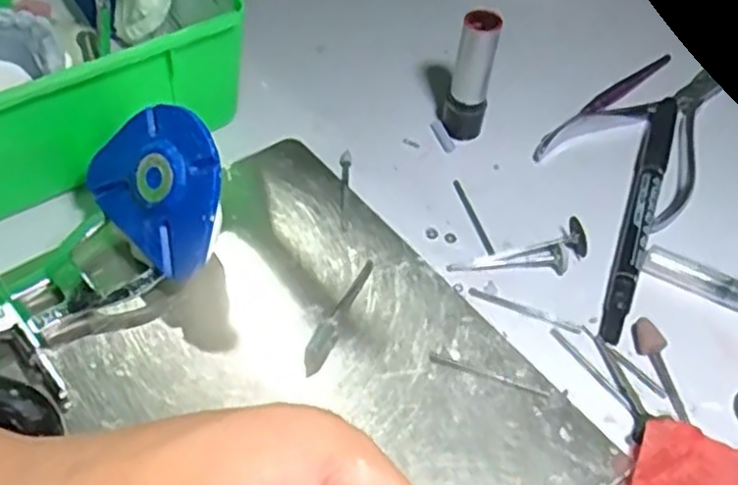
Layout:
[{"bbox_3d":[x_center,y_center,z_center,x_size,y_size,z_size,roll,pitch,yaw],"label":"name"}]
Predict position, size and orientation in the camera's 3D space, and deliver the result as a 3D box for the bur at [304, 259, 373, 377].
[{"bbox_3d":[-0.011,0.025,0.268,0.008,0.004,0.054,21,53,13],"label":"bur"}]

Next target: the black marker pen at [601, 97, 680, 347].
[{"bbox_3d":[0.115,-0.015,0.307,0.013,0.011,0.135,20,53,12],"label":"black marker pen"}]

